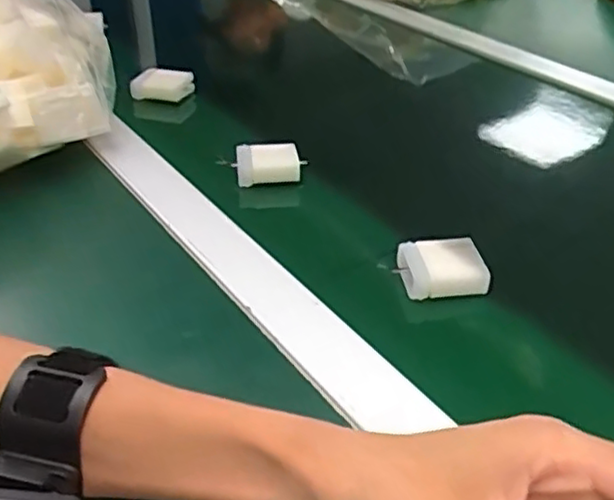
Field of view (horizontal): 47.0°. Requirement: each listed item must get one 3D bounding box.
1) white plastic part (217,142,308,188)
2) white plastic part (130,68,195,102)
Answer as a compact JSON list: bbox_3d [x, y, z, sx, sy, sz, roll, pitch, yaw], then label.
[{"bbox_3d":[-0.034,-0.068,0.554,0.062,0.021,0.036,-2,36,-4],"label":"white plastic part"},{"bbox_3d":[-0.139,-0.159,0.682,0.060,0.031,0.018,-12,37,-17],"label":"white plastic part"}]

